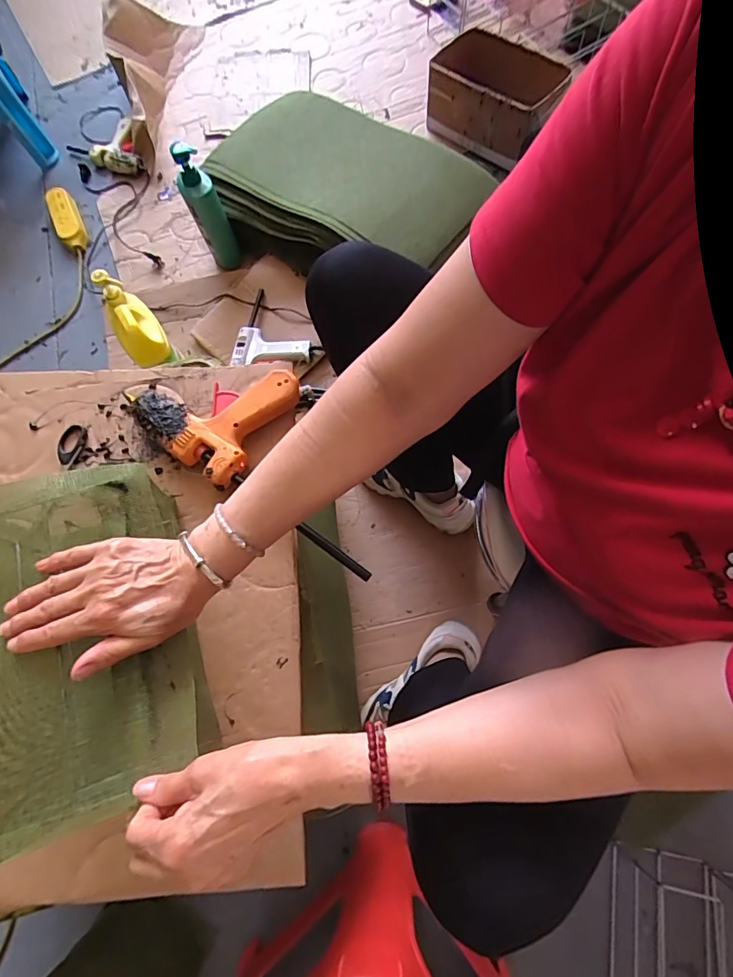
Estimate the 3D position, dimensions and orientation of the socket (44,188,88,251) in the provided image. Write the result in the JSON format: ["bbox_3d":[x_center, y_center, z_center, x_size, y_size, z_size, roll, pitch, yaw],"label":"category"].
[{"bbox_3d":[-0.731,-0.656,1.102,0.068,0.048,0.166,-27,73,-7],"label":"socket"}]

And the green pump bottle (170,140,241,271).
[{"bbox_3d":[-0.328,-0.570,0.945,0.067,0.251,0.080,-25,73,-6],"label":"green pump bottle"}]

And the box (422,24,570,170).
[{"bbox_3d":[0.301,-0.923,1.085,0.281,0.153,0.180,40,77,13],"label":"box"}]

